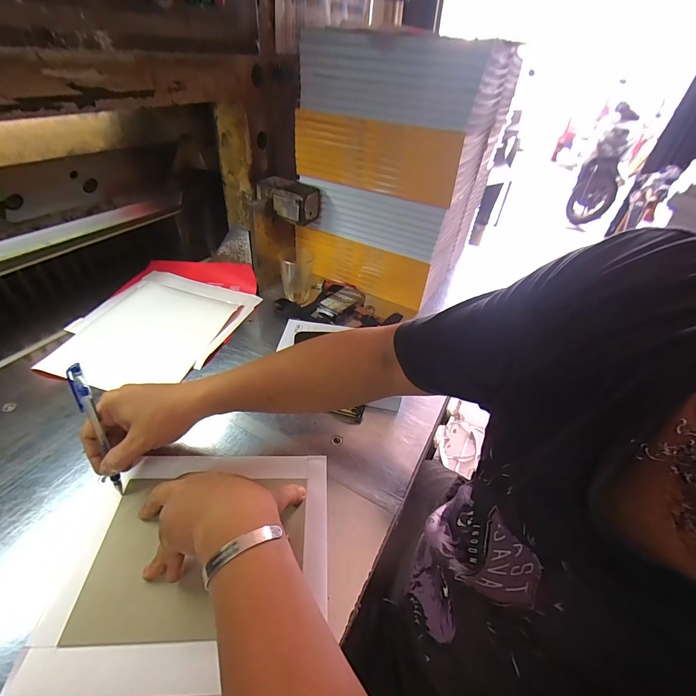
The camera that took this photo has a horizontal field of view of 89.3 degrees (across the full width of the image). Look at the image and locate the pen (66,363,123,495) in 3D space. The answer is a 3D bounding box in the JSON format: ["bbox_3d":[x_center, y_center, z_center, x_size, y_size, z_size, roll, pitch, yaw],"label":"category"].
[{"bbox_3d":[-0.262,0.089,0.368,0.014,0.154,0.008,-12,22,-19],"label":"pen"}]

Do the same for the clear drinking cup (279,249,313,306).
[{"bbox_3d":[-0.104,-0.144,0.713,0.066,0.093,0.064,-3,43,-10],"label":"clear drinking cup"}]

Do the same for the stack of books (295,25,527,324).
[{"bbox_3d":[0.101,-0.358,0.739,0.336,0.432,0.287,21,44,15],"label":"stack of books"}]

